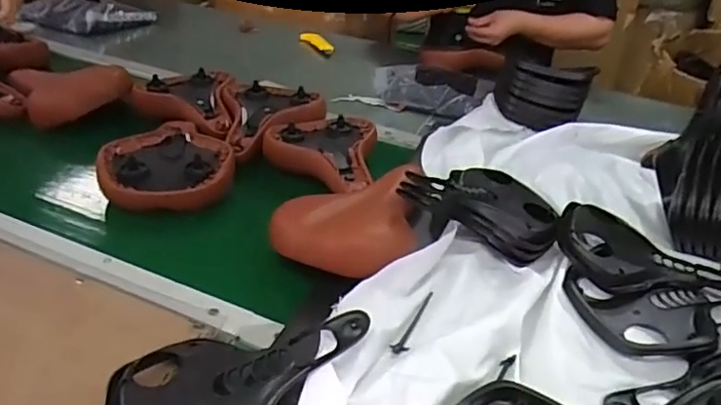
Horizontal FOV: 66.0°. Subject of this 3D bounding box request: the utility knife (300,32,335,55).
[{"bbox_3d":[-0.120,-0.431,1.478,0.035,0.027,0.143,-20,40,-33],"label":"utility knife"}]

